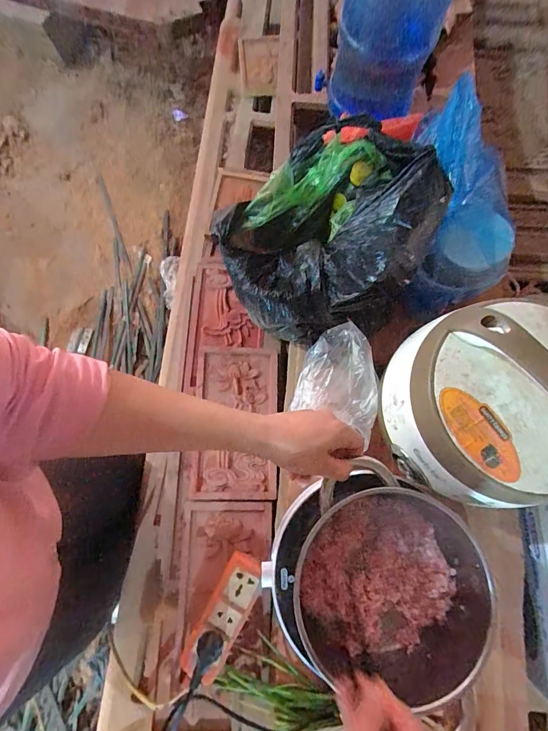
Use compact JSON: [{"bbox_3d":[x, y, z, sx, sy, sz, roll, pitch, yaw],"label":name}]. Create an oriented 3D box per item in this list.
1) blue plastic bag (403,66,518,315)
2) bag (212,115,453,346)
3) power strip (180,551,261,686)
[{"bbox_3d":[0.283,-0.261,0.581,0.155,0.078,0.335,-4,100,-2],"label":"blue plastic bag"},{"bbox_3d":[0.068,-0.179,0.553,0.263,0.213,0.244,-32,78,-9],"label":"bag"},{"bbox_3d":[-0.074,0.357,0.525,0.057,0.026,0.176,29,77,6],"label":"power strip"}]

